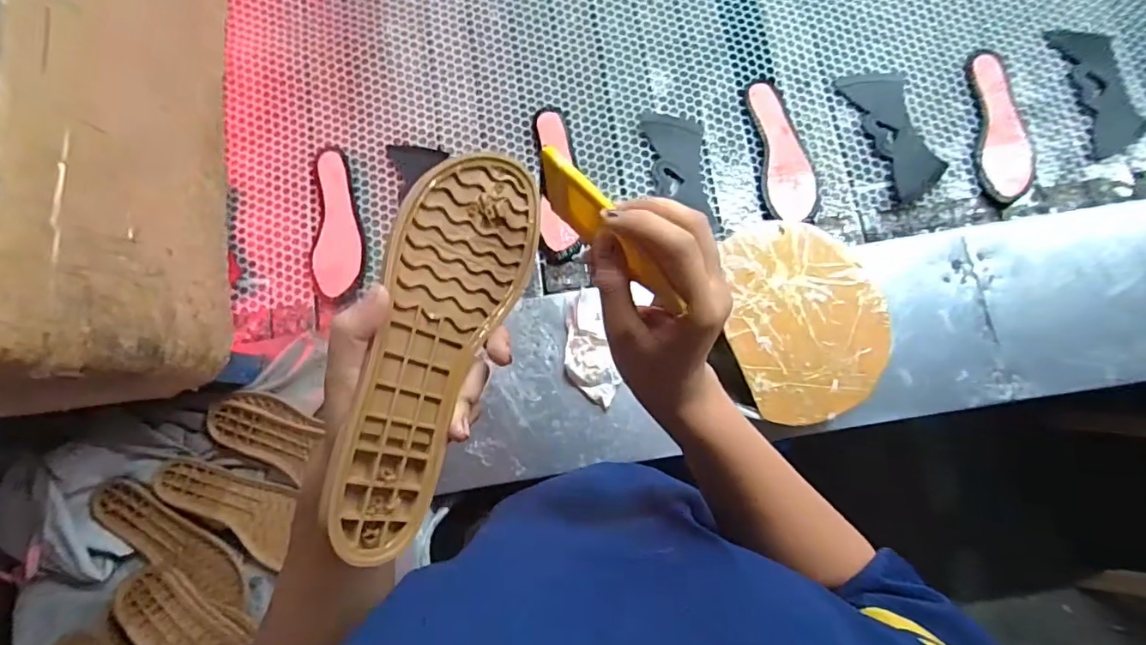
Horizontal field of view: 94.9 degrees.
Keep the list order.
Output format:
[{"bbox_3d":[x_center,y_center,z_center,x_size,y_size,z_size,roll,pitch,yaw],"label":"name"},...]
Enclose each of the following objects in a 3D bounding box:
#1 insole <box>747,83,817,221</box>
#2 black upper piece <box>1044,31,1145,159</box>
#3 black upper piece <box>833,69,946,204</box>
[{"bbox_3d":[0.306,-0.252,0.764,0.061,0.023,0.212,-8,79,0],"label":"insole"},{"bbox_3d":[0.792,-0.347,0.784,0.100,0.012,0.212,-8,78,-1],"label":"black upper piece"},{"bbox_3d":[0.474,-0.282,0.771,0.088,0.009,0.205,-19,79,-2],"label":"black upper piece"}]

